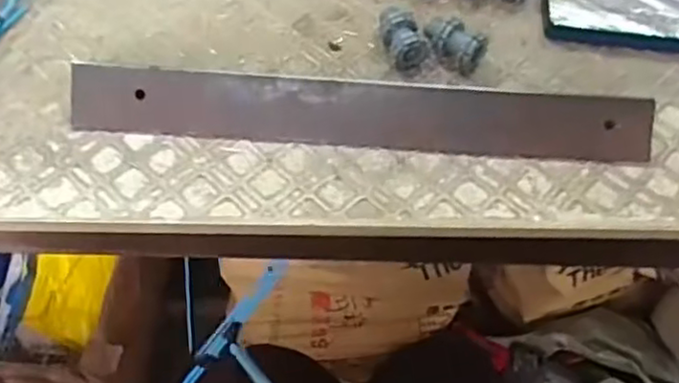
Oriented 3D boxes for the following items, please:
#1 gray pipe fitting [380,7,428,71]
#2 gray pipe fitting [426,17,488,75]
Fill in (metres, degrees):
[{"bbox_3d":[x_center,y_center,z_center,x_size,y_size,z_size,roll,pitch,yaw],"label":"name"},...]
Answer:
[{"bbox_3d":[0.038,-0.094,0.411,0.025,0.022,0.036,-8,58,-9],"label":"gray pipe fitting"},{"bbox_3d":[0.069,-0.089,0.410,0.038,0.023,0.023,36,61,18],"label":"gray pipe fitting"}]

